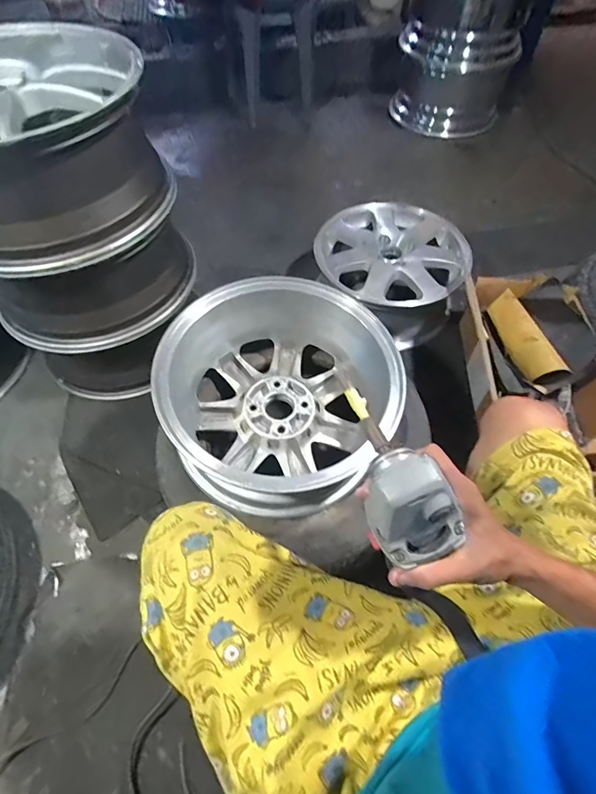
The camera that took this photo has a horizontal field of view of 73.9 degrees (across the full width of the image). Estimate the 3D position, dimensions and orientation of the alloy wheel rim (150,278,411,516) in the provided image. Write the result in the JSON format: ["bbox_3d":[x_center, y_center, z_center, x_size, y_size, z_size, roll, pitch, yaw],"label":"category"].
[{"bbox_3d":[-0.028,-0.002,0.726,0.411,0.199,0.388,0,59,0],"label":"alloy wheel rim"}]

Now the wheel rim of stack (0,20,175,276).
[{"bbox_3d":[-0.480,-0.456,0.709,0.447,0.205,0.449,32,65,18],"label":"wheel rim of stack"}]

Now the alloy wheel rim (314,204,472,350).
[{"bbox_3d":[0.248,-0.340,1.087,0.373,0.169,0.400,0,59,0],"label":"alloy wheel rim"}]

